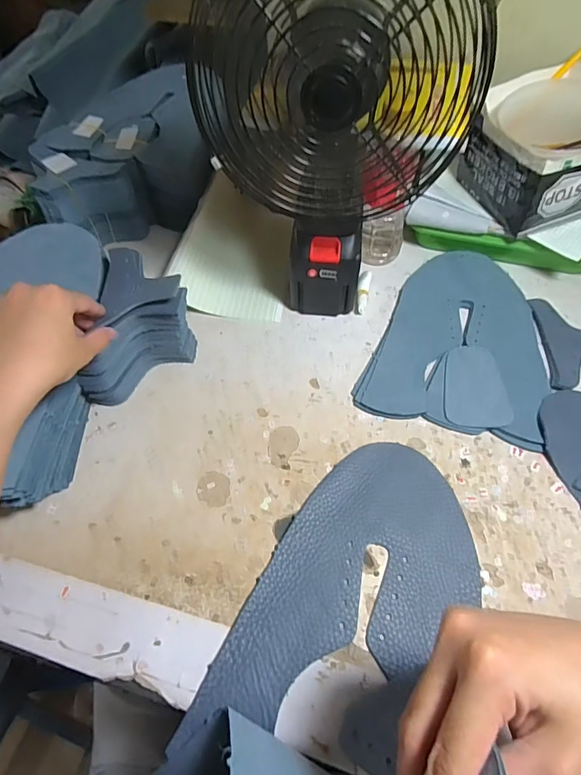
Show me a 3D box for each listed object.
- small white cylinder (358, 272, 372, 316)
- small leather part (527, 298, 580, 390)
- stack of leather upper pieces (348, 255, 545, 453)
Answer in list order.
[{"bbox_3d":[0.087,-0.113,0.530,0.014,0.015,0.058,10,58,8],"label":"small white cylinder"},{"bbox_3d":[0.313,-0.049,0.482,0.078,0.008,0.119,4,57,1],"label":"small leather part"},{"bbox_3d":[0.192,-0.060,0.486,0.175,0.014,0.248,18,60,12],"label":"stack of leather upper pieces"}]

